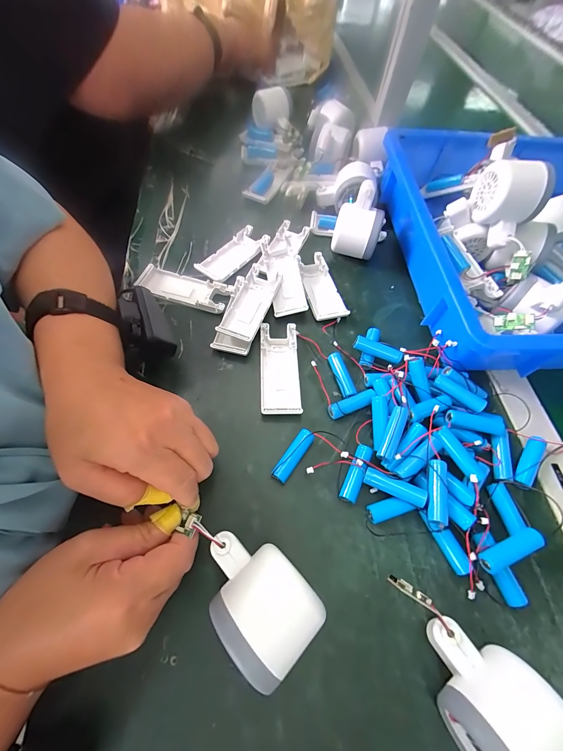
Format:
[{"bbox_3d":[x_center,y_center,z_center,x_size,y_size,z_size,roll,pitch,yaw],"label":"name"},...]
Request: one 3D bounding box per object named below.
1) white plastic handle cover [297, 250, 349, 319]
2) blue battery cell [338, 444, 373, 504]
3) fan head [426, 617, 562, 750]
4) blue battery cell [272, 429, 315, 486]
[{"bbox_3d":[0.047,-0.109,0.363,0.038,0.011,0.099,-11,64,-9],"label":"white plastic handle cover"},{"bbox_3d":[0.066,0.085,0.260,0.015,0.016,0.051,27,64,10],"label":"blue battery cell"},{"bbox_3d":[0.128,0.199,0.181,0.056,0.056,0.087,-25,67,-16],"label":"fan head"},{"bbox_3d":[0.010,0.072,0.266,0.015,0.016,0.050,34,65,13],"label":"blue battery cell"}]

